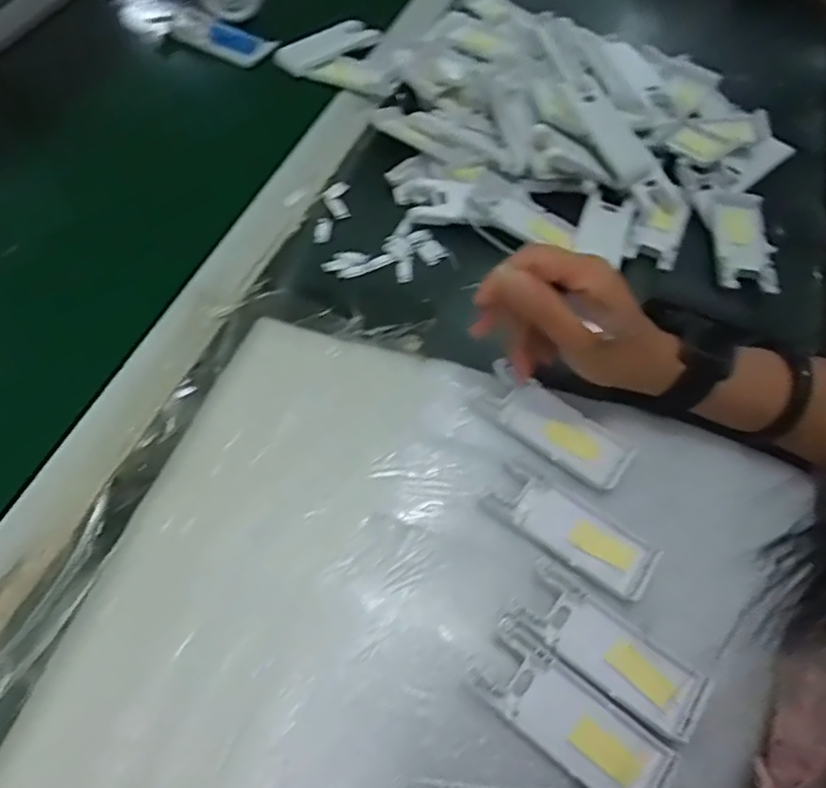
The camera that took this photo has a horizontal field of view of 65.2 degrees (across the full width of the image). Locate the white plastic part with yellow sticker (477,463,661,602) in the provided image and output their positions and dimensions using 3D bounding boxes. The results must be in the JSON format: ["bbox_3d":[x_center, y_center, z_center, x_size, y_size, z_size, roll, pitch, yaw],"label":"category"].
[{"bbox_3d":[0.093,0.080,0.383,0.100,0.012,0.042,32,62,15],"label":"white plastic part with yellow sticker"}]

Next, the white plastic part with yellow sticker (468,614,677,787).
[{"bbox_3d":[0.079,0.163,0.325,0.102,0.009,0.040,36,63,17],"label":"white plastic part with yellow sticker"}]

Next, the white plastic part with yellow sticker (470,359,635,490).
[{"bbox_3d":[0.091,0.019,0.415,0.101,0.009,0.042,35,63,16],"label":"white plastic part with yellow sticker"}]

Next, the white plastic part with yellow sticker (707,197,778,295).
[{"bbox_3d":[0.268,-0.123,0.522,0.044,0.011,0.102,8,59,1],"label":"white plastic part with yellow sticker"}]

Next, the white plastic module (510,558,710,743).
[{"bbox_3d":[0.104,0.135,0.344,0.101,0.010,0.040,35,63,17],"label":"white plastic module"}]

